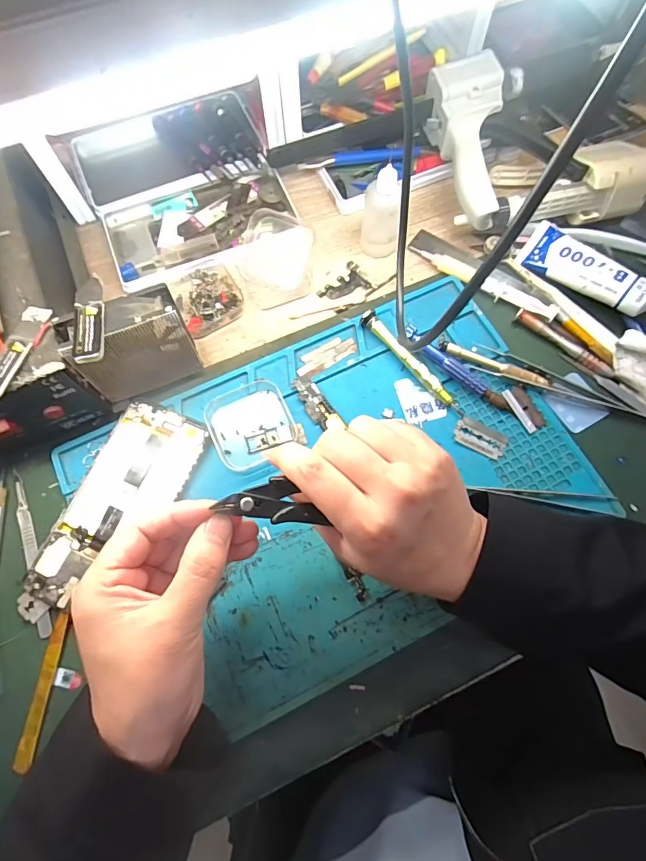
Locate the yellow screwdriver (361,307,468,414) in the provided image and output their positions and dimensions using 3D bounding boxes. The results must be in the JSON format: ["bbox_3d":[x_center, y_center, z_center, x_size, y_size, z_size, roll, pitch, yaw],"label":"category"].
[{"bbox_3d":[0.075,-0.057,0.370,0.011,0.018,0.116,-39,76,-12],"label":"yellow screwdriver"}]

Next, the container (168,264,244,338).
[{"bbox_3d":[-0.106,-0.123,0.401,0.058,0.019,0.062,-27,74,-8],"label":"container"}]

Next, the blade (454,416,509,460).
[{"bbox_3d":[0.127,0.007,0.354,0.041,0.004,0.024,24,75,2],"label":"blade"}]

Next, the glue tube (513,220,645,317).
[{"bbox_3d":[0.234,-0.131,0.384,0.043,0.020,0.132,-49,66,13],"label":"glue tube"}]

